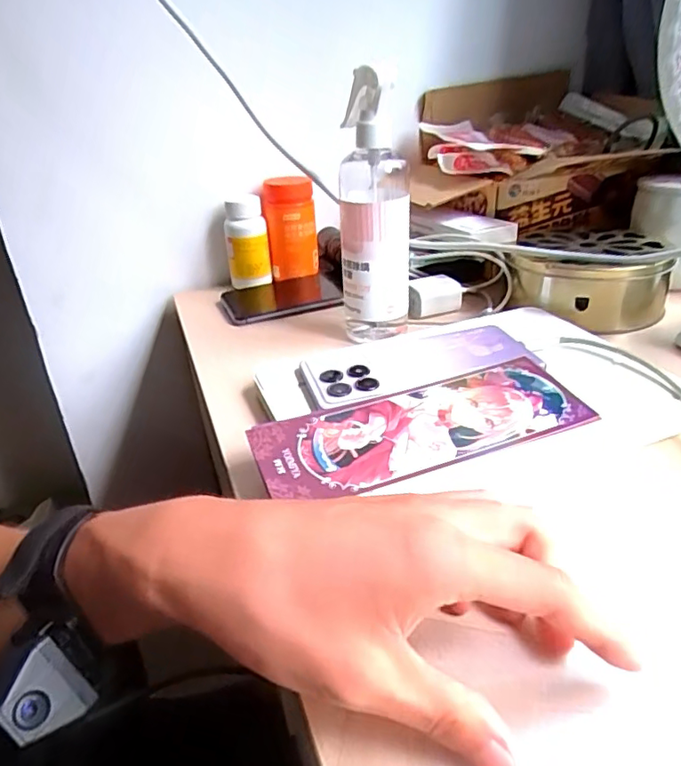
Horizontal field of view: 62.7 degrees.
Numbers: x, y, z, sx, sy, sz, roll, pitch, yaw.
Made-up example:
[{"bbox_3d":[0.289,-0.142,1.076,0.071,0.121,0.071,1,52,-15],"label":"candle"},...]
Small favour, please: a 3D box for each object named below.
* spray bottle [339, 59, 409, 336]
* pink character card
[{"bbox_3d":[0.026,-0.141,0.436,0.053,0.179,0.072,-2,28,3],"label":"spray bottle"},{"bbox_3d":[0.047,0.025,0.324,0.189,0.005,0.069,-14,39,-15],"label":"pink character card"}]

